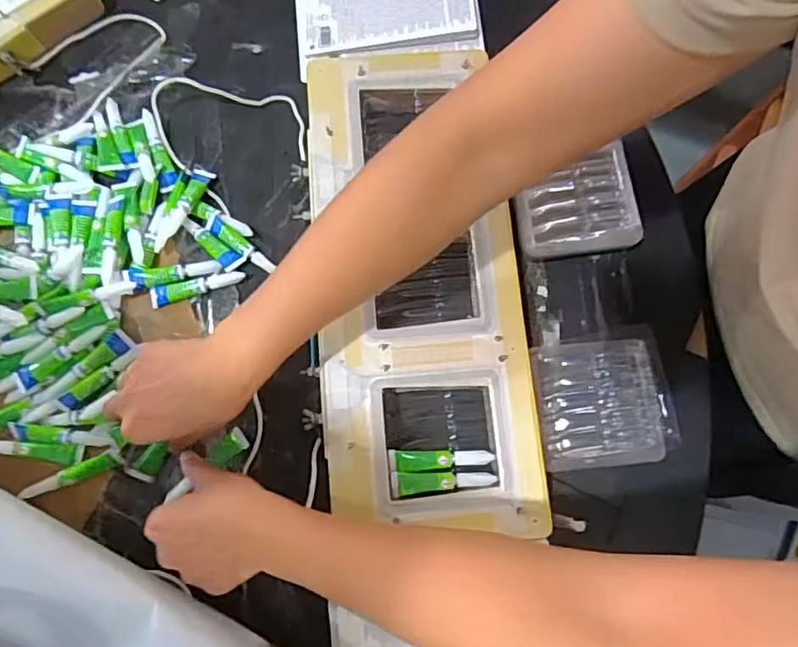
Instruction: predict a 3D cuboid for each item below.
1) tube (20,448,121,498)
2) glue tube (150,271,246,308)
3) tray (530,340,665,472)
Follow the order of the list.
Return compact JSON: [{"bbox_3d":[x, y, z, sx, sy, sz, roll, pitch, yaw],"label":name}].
[{"bbox_3d":[-0.268,0.124,0.460,0.074,0.009,0.015,-23,78,-5],"label":"tube"},{"bbox_3d":[-0.178,-0.033,0.500,0.080,0.007,0.017,-17,77,-4],"label":"glue tube"},{"bbox_3d":[0.169,0.067,0.481,0.099,0.013,0.103,-4,77,-1],"label":"tray"}]

